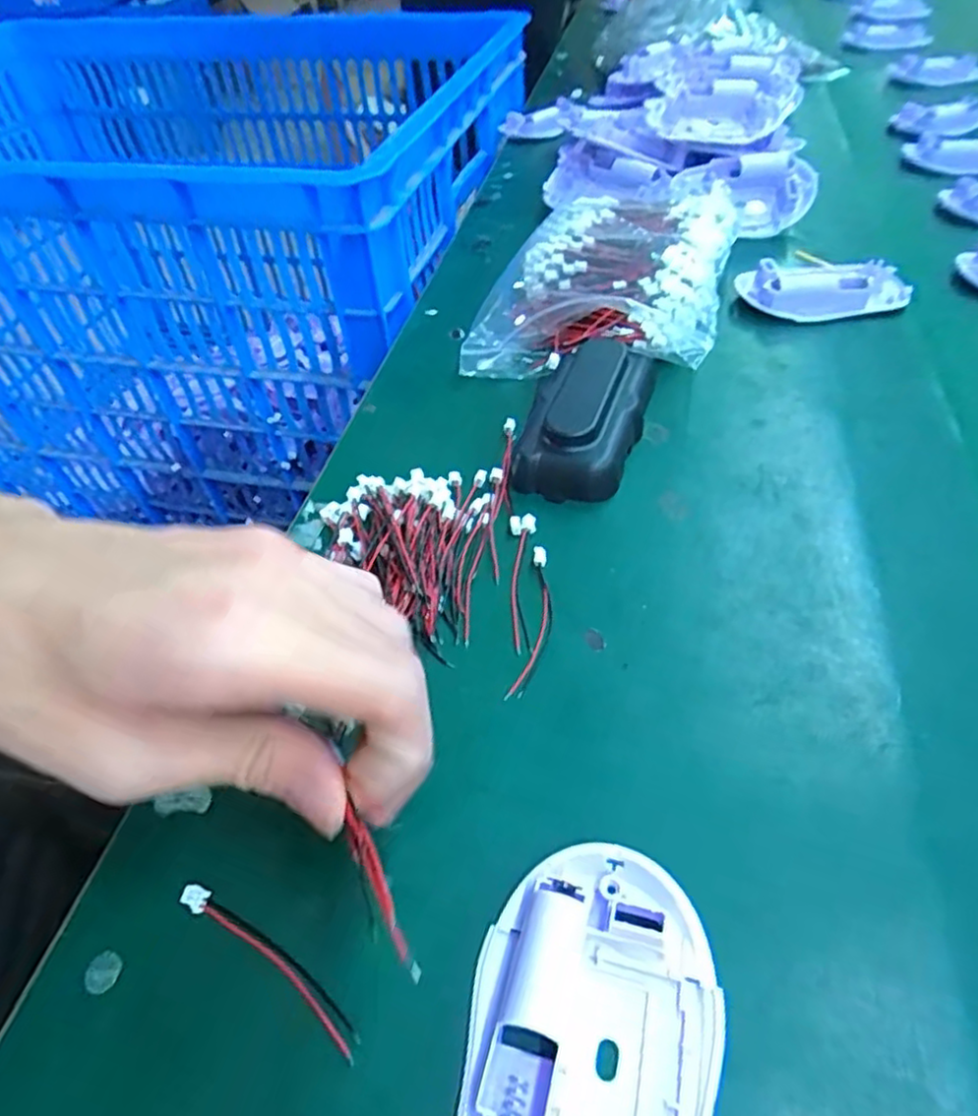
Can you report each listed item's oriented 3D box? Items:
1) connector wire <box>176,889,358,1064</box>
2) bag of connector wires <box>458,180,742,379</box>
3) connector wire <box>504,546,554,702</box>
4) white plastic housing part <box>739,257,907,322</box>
[{"bbox_3d":[-0.063,0.115,0.194,0.070,0.004,0.009,25,54,26],"label":"connector wire"},{"bbox_3d":[0.072,-0.169,0.412,0.137,0.046,0.179,11,49,16],"label":"bag of connector wires"},{"bbox_3d":[0.018,0.024,0.265,0.012,0.009,0.069,6,48,12],"label":"connector wire"},{"bbox_3d":[0.198,-0.159,0.403,0.091,0.023,0.046,3,48,9],"label":"white plastic housing part"}]

